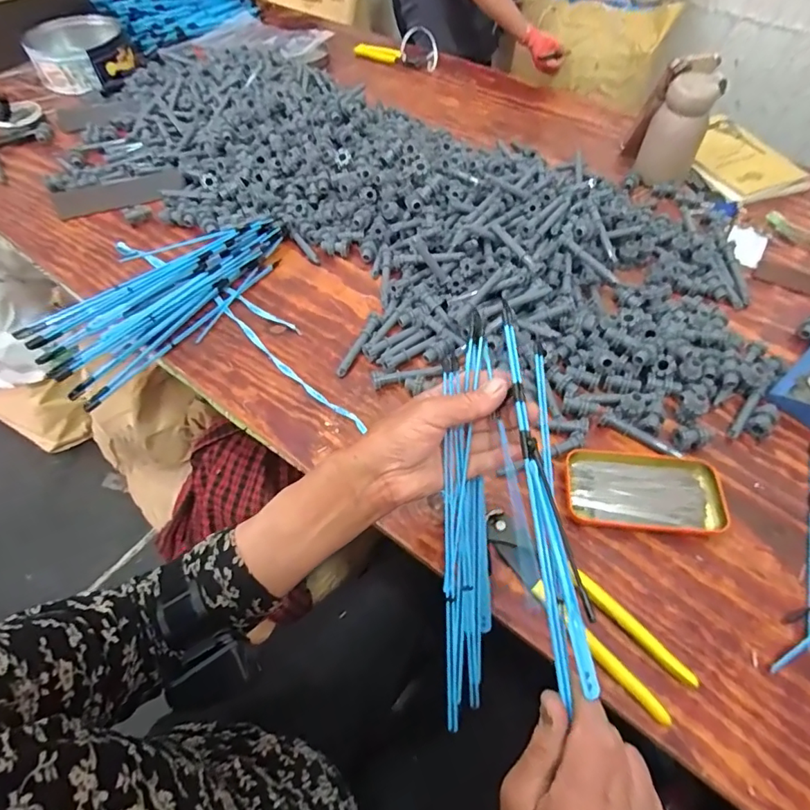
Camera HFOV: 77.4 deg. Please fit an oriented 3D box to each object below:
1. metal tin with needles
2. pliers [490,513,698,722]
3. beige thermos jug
[{"bbox_3d":[0.229,0.083,0.486,0.143,0.019,0.077,5,55,3],"label":"metal tin with needles"},{"bbox_3d":[0.149,0.167,0.435,0.053,0.013,0.200,-35,63,-23],"label":"pliers"},{"bbox_3d":[0.408,-0.422,0.767,0.083,0.158,0.082,1,55,-1],"label":"beige thermos jug"}]

